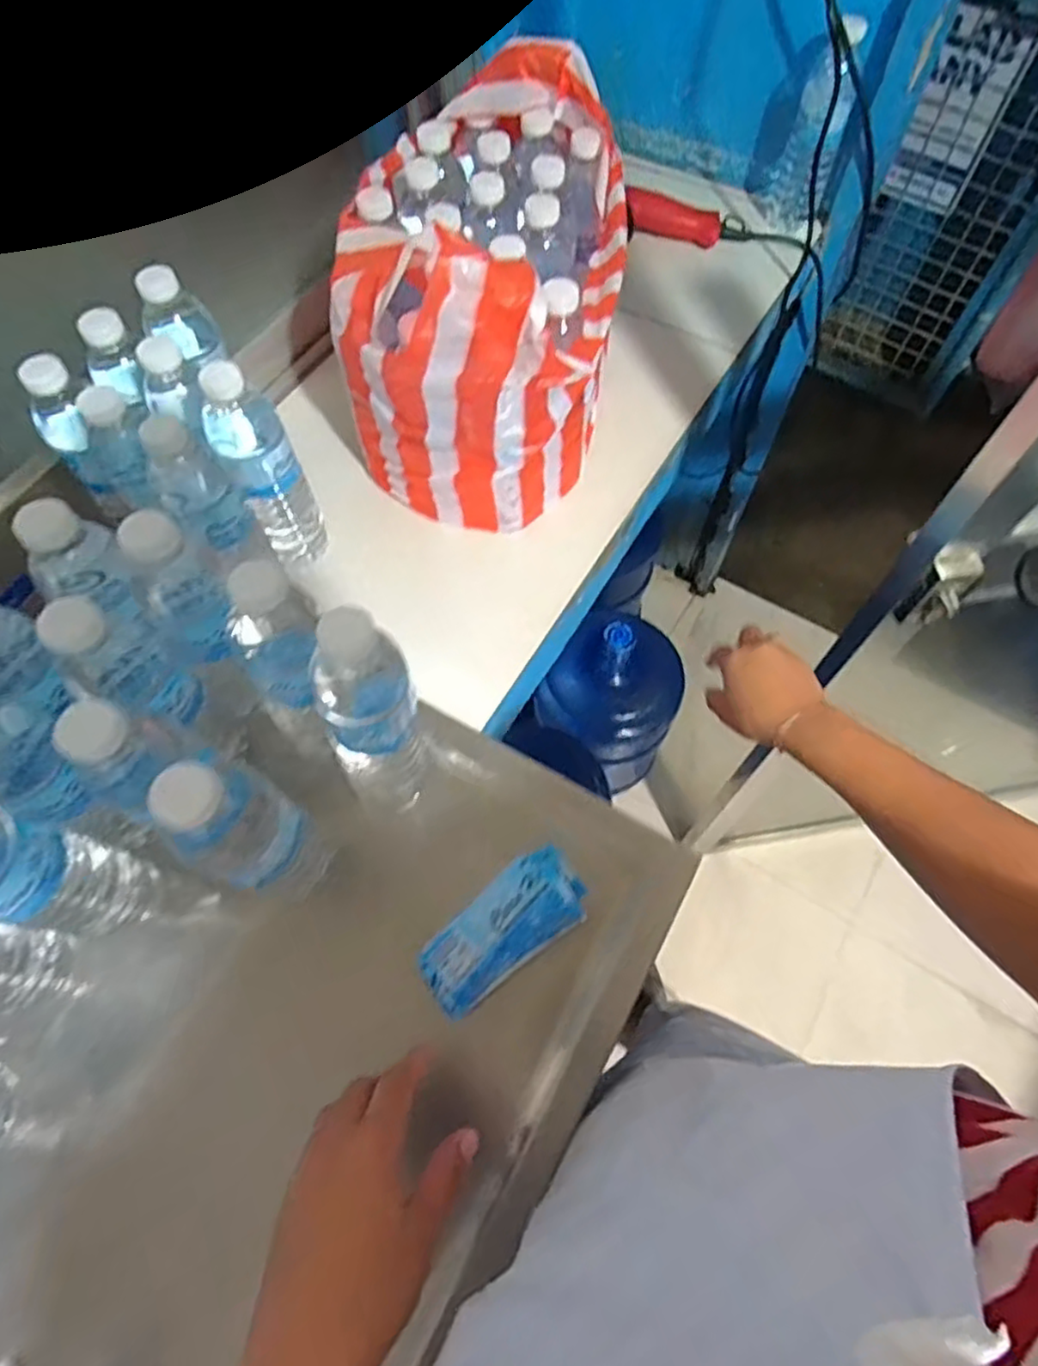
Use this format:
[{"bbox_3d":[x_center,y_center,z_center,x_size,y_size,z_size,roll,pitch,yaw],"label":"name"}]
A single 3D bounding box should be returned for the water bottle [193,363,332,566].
[{"bbox_3d":[-0.217,-0.176,0.595,0.057,0.201,0.050,-19,65,-8],"label":"water bottle"}]

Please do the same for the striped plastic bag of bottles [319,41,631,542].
[{"bbox_3d":[-0.024,-0.374,0.653,0.226,0.243,0.368,11,65,6],"label":"striped plastic bag of bottles"}]

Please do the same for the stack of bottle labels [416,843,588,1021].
[{"bbox_3d":[-0.010,0.175,0.493,0.128,0.022,0.060,-33,68,-14],"label":"stack of bottle labels"}]

